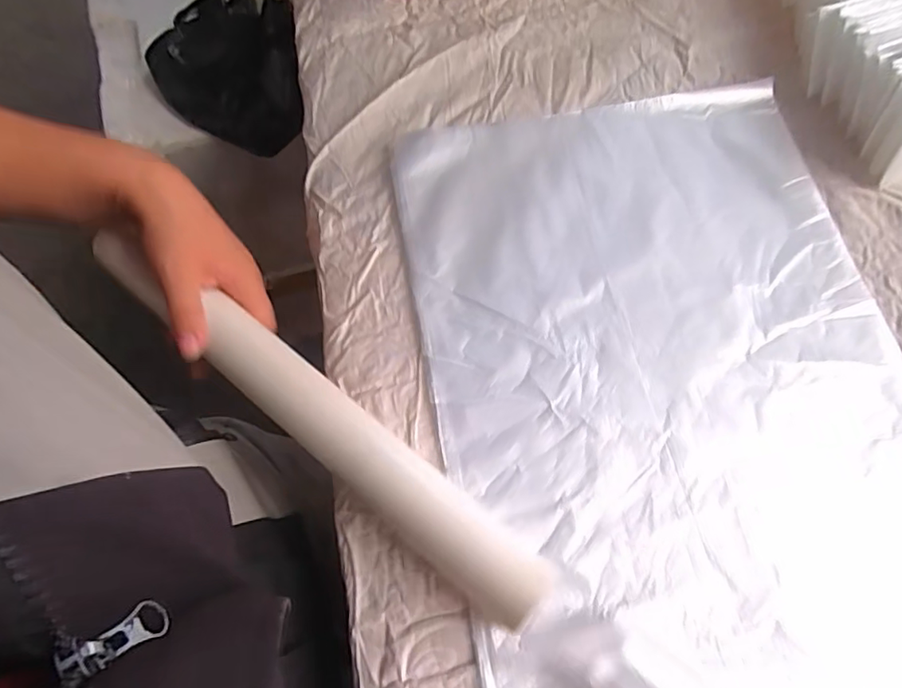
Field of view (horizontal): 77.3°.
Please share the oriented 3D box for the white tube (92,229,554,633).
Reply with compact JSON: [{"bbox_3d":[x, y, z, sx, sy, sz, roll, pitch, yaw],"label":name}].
[{"bbox_3d":[-0.088,0.041,0.343,0.345,0.031,0.044,38,73,12],"label":"white tube"}]

